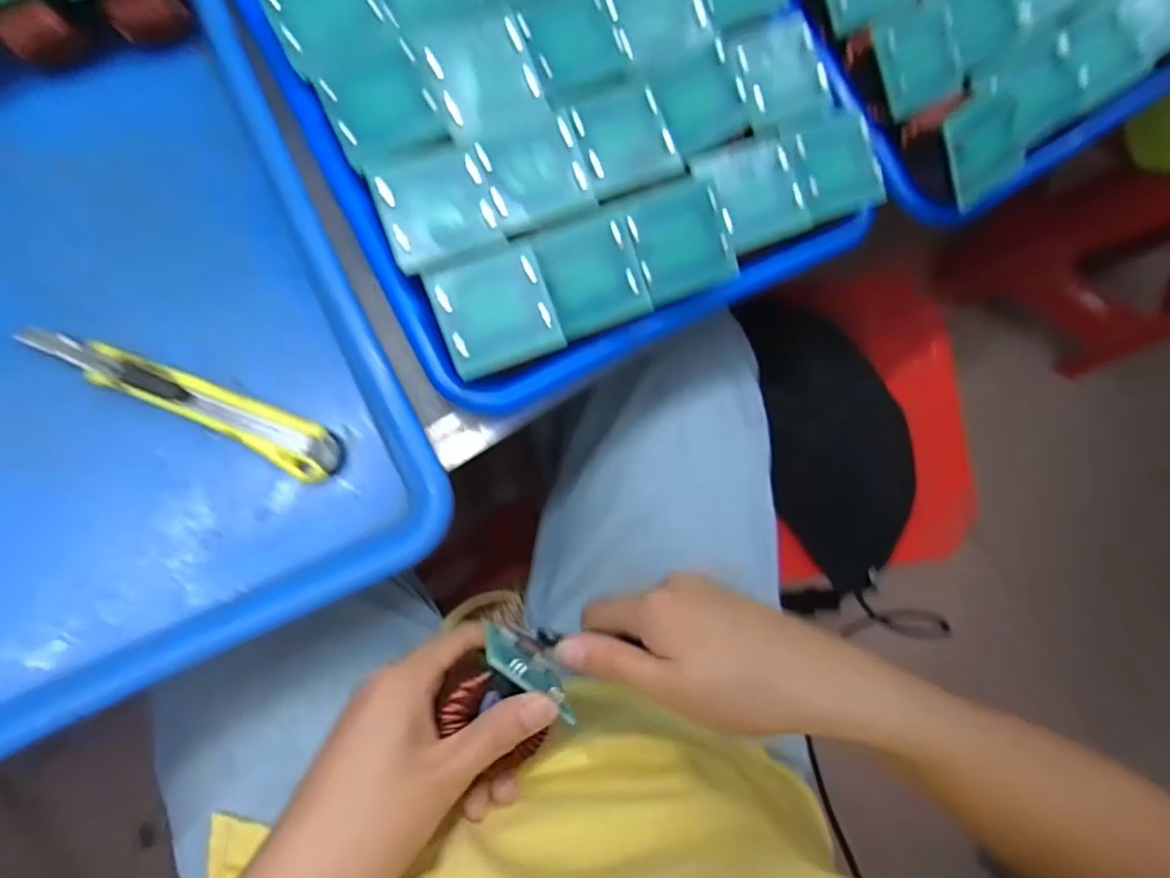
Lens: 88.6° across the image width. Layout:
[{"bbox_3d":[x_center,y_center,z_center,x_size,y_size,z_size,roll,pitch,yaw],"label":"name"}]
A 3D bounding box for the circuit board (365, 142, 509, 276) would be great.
[{"bbox_3d":[-0.064,-0.100,0.254,0.046,0.006,0.051,-25,88,-11],"label":"circuit board"}]

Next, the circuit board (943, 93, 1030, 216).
[{"bbox_3d":[0.205,-0.150,0.307,0.048,0.005,0.047,-33,110,-10],"label":"circuit board"}]

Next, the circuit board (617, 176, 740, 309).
[{"bbox_3d":[0.043,-0.090,0.268,0.048,0.010,0.050,-22,87,-11],"label":"circuit board"}]

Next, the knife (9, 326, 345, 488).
[{"bbox_3d":[-0.176,-0.019,0.266,0.142,0.010,0.023,26,80,-5],"label":"knife"}]

